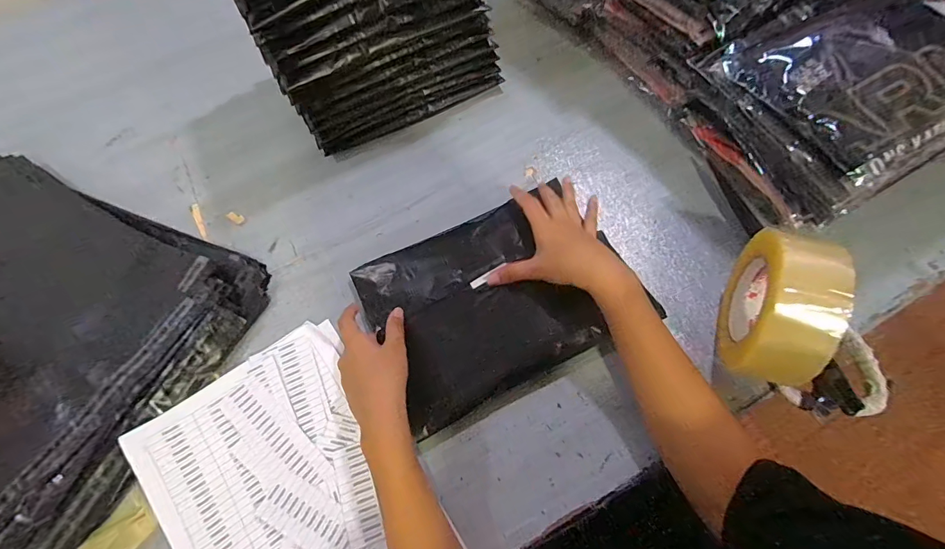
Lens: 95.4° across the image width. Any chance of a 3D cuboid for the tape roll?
[{"bbox_3d":[0.267,0.031,0.390,0.058,0.139,0.144,15,65,13],"label":"tape roll"}]

